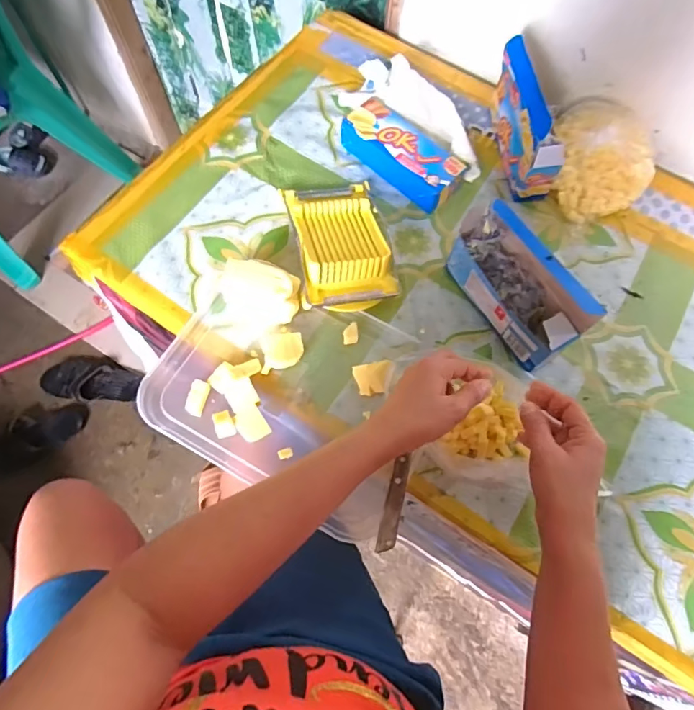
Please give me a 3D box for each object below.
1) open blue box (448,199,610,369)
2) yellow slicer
[{"bbox_3d":[0.194,-0.083,0.546,0.065,0.109,0.184,-30,72,-13],"label":"open blue box"},{"bbox_3d":[-0.010,-0.146,0.596,0.121,0.049,0.190,-9,68,-5],"label":"yellow slicer"}]

